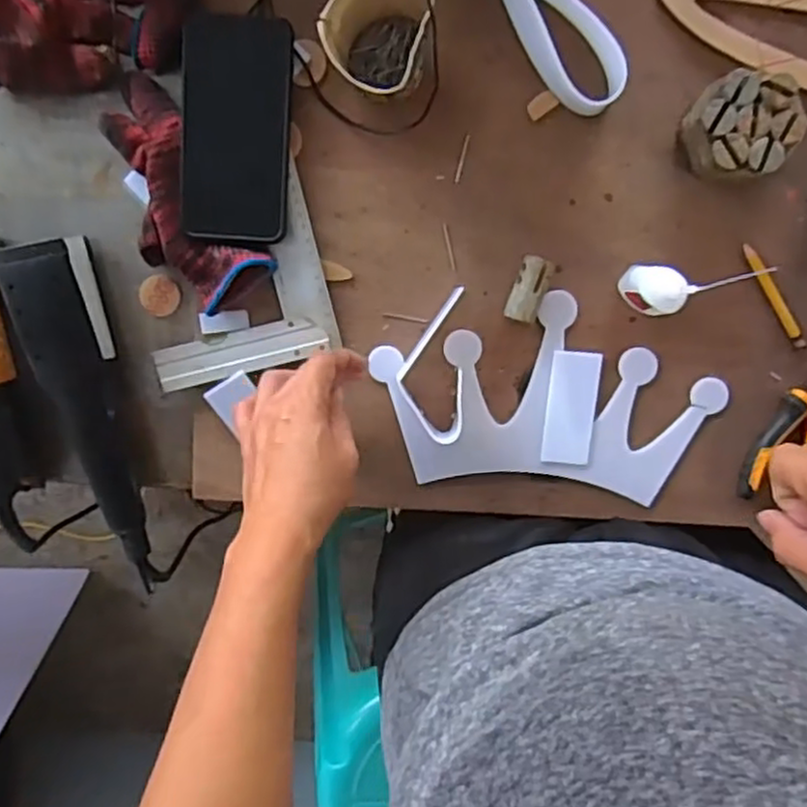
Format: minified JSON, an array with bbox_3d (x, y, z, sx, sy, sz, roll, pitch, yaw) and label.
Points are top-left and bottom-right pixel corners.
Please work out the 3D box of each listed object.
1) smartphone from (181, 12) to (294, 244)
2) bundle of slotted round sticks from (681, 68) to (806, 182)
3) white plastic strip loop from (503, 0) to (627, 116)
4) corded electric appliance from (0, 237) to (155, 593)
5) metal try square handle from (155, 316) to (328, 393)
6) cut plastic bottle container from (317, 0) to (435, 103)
[{"bbox_3d":[-0.125,-0.202,0.545,0.078,0.016,0.155,3,107,-5],"label":"smartphone"},{"bbox_3d":[0.247,-0.204,0.540,0.072,0.051,0.072,0,98,2],"label":"bundle of slotted round sticks"},{"bbox_3d":[0.111,-0.272,0.542,0.129,0.046,0.046,44,98,-4],"label":"white plastic strip loop"},{"bbox_3d":[-0.257,0.019,0.584,0.054,0.073,0.293,-5,98,3],"label":"corded electric appliance"},{"bbox_3d":[-0.130,-0.042,0.592,0.139,0.017,0.033,-13,98,4],"label":"metal try square handle"},{"bbox_3d":[-0.014,-0.259,0.516,0.074,0.095,0.071,10,99,1],"label":"cut plastic bottle container"}]

